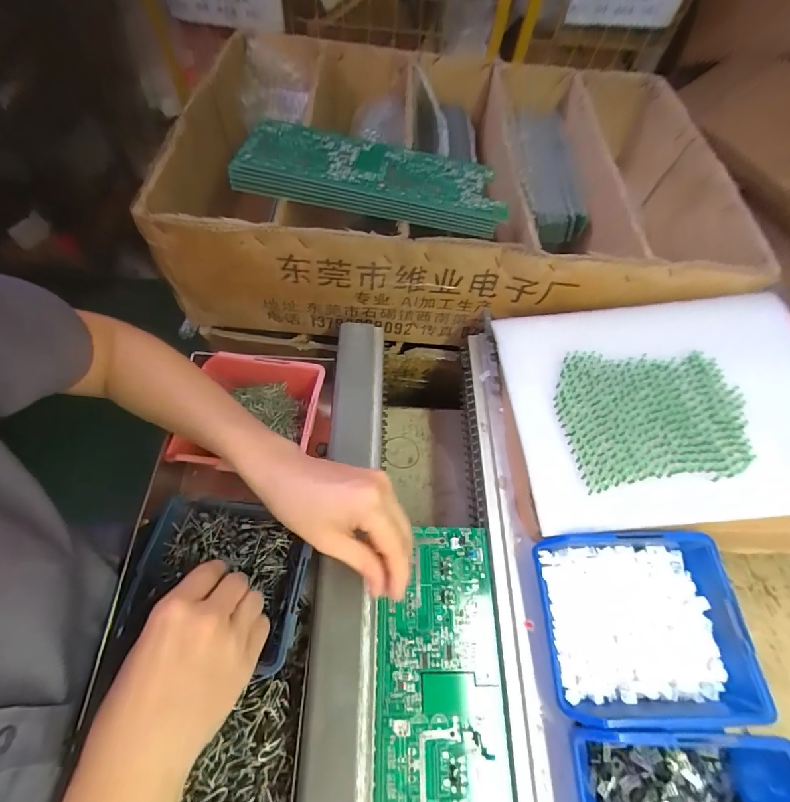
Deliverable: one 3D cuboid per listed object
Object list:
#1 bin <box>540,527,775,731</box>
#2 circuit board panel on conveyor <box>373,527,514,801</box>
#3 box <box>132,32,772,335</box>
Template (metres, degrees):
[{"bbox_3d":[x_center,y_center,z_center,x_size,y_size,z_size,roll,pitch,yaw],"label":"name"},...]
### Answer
[{"bbox_3d":[0.177,0.164,0.300,0.129,0.050,0.118,0,61,-2],"label":"bin"},{"bbox_3d":[0.034,0.228,0.297,0.095,0.007,0.256,0,62,-1],"label":"circuit board panel on conveyor"},{"bbox_3d":[0.074,-0.306,0.526,0.636,0.161,0.430,2,62,0],"label":"box"}]

